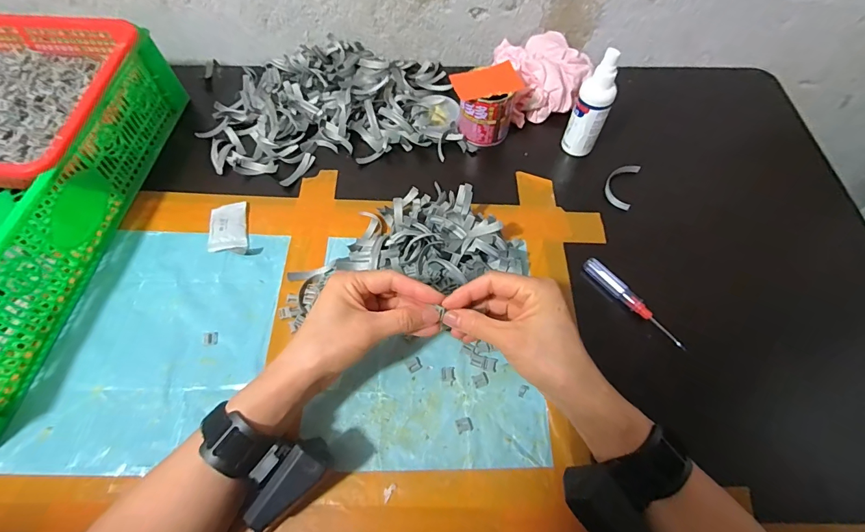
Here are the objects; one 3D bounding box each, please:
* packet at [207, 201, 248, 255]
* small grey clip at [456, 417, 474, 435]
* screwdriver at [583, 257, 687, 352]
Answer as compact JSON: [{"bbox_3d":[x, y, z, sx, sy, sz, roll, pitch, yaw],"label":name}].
[{"bbox_3d":[-0.231,-0.042,0.461,0.040,0.010,0.071,-13,61,-7],"label":"packet"},{"bbox_3d":[0.029,0.141,0.360,0.014,0.004,0.012,-14,61,-8],"label":"small grey clip"},{"bbox_3d":[0.202,0.037,0.414,0.013,0.015,0.120,-33,65,-17],"label":"screwdriver"}]

